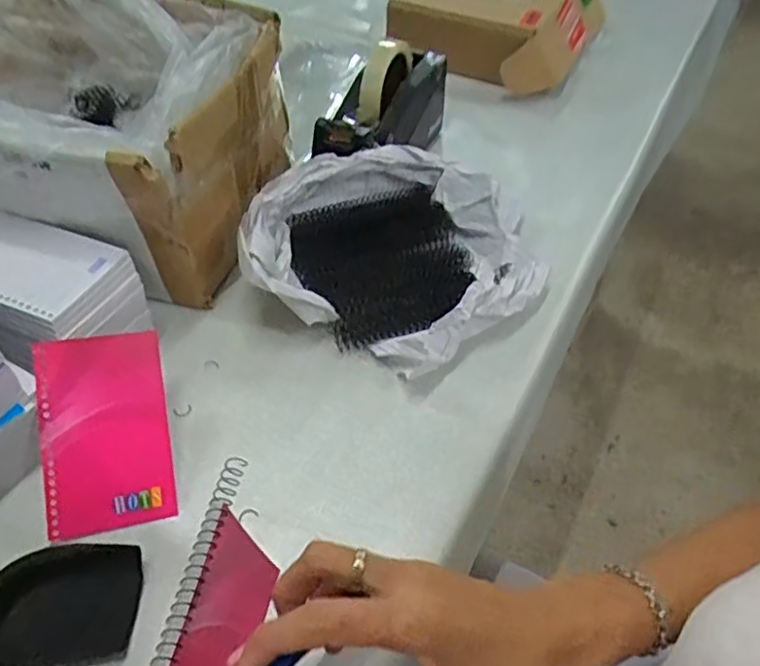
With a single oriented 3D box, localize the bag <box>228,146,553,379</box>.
[{"bbox_3d":[0.024,-0.081,0.564,0.228,0.071,0.251,25,52,21],"label":"bag"}]

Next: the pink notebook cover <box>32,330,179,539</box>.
[{"bbox_3d":[-0.187,0.065,0.437,0.080,0.005,0.130,-8,74,-15],"label":"pink notebook cover"}]

